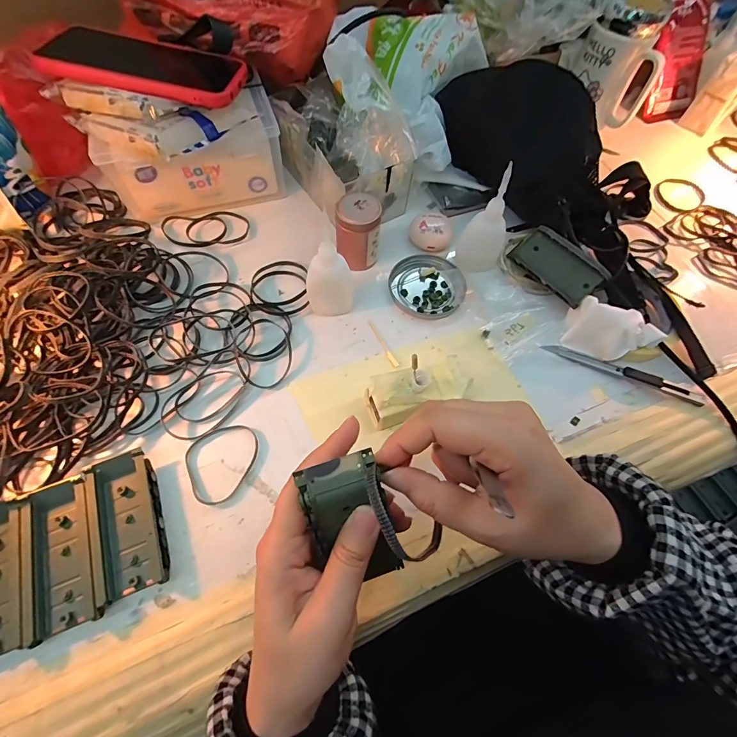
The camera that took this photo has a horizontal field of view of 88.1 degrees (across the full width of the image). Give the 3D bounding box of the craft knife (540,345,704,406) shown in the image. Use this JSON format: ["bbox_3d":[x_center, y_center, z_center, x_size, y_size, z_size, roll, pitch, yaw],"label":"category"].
[{"bbox_3d":[0.237,0.001,0.357,0.137,0.010,0.015,22,63,10],"label":"craft knife"}]

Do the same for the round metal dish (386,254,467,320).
[{"bbox_3d":[0.062,-0.086,0.400,0.077,0.009,0.077,1,62,-2],"label":"round metal dish"}]

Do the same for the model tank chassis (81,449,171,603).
[{"bbox_3d":[-0.178,0.113,0.281,0.041,0.017,0.097,-20,64,-12],"label":"model tank chassis"}]

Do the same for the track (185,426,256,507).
[{"bbox_3d":[-0.118,0.076,0.311,0.058,0.004,0.059,1,62,-2],"label":"track"}]

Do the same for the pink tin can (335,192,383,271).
[{"bbox_3d":[-0.010,-0.136,0.389,0.042,0.066,0.040,1,62,-2],"label":"pink tin can"}]

